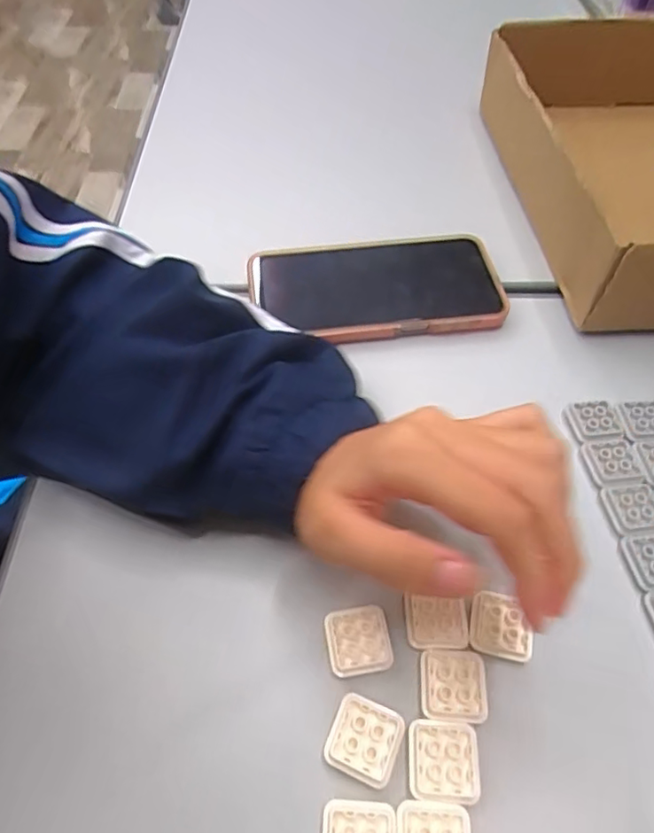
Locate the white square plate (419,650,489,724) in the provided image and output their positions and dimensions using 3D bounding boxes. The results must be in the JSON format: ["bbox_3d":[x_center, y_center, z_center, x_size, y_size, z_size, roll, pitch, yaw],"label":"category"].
[{"bbox_3d":[0.055,0.115,0.231,0.029,0.004,0.027,5,56,1],"label":"white square plate"}]

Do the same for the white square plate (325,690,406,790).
[{"bbox_3d":[0.015,0.131,0.220,0.028,0.004,0.028,19,57,11],"label":"white square plate"}]

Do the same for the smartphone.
[{"bbox_3d":[0.034,-0.089,0.365,0.165,0.015,0.080,-7,57,-6],"label":"smartphone"}]

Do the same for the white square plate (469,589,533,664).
[{"bbox_3d":[0.080,0.095,0.247,0.028,0.006,0.027,10,53,10],"label":"white square plate"}]

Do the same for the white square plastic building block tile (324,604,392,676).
[{"bbox_3d":[0.014,0.100,0.242,0.028,0.004,0.028,-7,56,-7],"label":"white square plastic building block tile"}]

